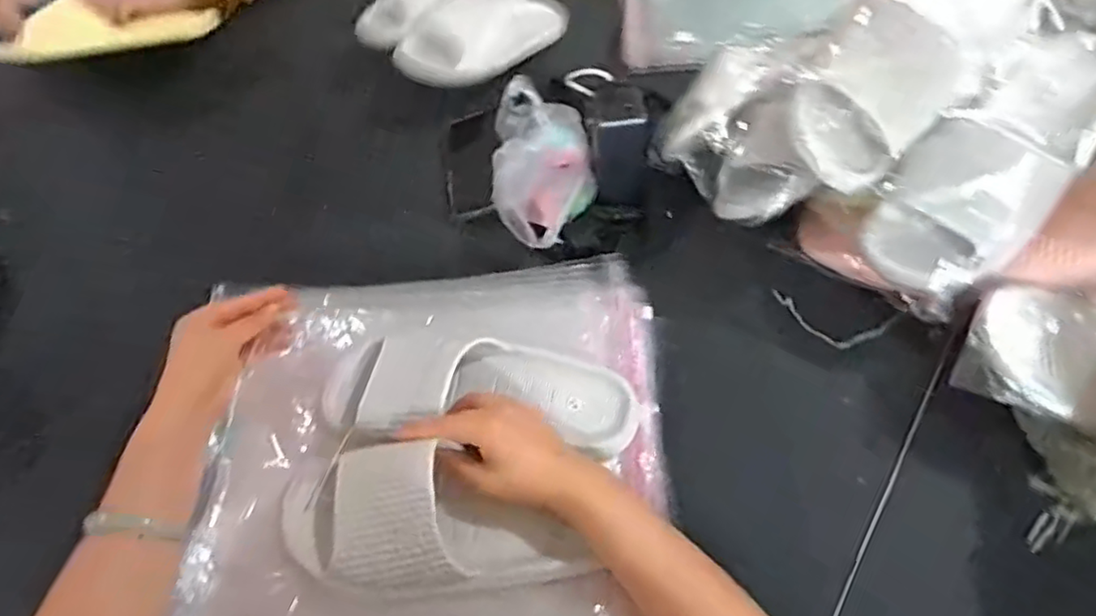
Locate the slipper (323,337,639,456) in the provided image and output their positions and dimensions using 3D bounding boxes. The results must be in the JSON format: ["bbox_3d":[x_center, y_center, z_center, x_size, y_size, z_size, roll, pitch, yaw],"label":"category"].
[{"bbox_3d":[-0.059,0.066,0.557,0.277,0.061,0.099,6,59,2],"label":"slipper"}]

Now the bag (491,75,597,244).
[{"bbox_3d":[-0.006,-0.152,0.675,0.105,0.065,0.193,-6,58,1],"label":"bag"}]

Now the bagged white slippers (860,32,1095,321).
[{"bbox_3d":[0.371,-0.125,0.521,0.109,0.090,0.255,38,83,24],"label":"bagged white slippers"}]

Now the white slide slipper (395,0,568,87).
[{"bbox_3d":[-0.070,-0.361,0.811,0.086,0.078,0.279,34,50,23],"label":"white slide slipper"}]

